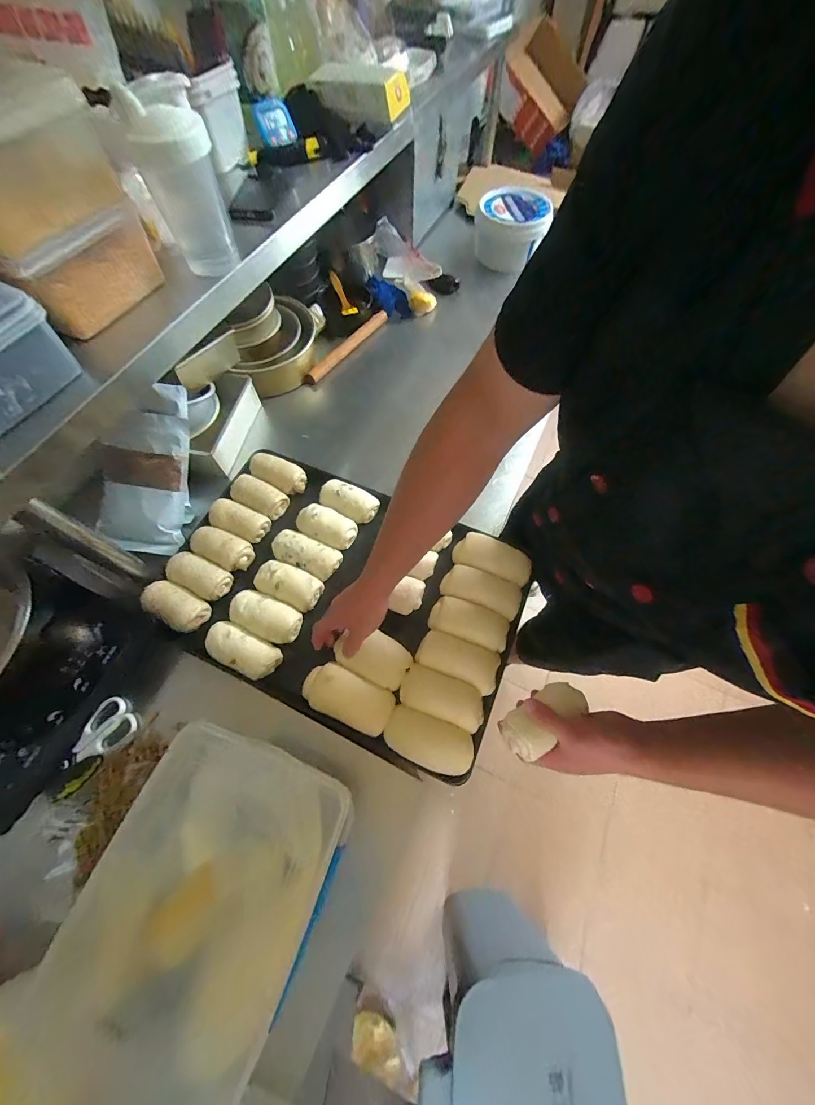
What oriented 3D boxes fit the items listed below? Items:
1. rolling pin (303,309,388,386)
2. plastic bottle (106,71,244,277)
[{"bbox_3d":[-0.144,-0.508,0.898,0.030,0.031,0.301,32,68,13],"label":"rolling pin"},{"bbox_3d":[-0.279,-0.463,0.459,0.088,0.165,0.098,-23,68,-12],"label":"plastic bottle"}]

